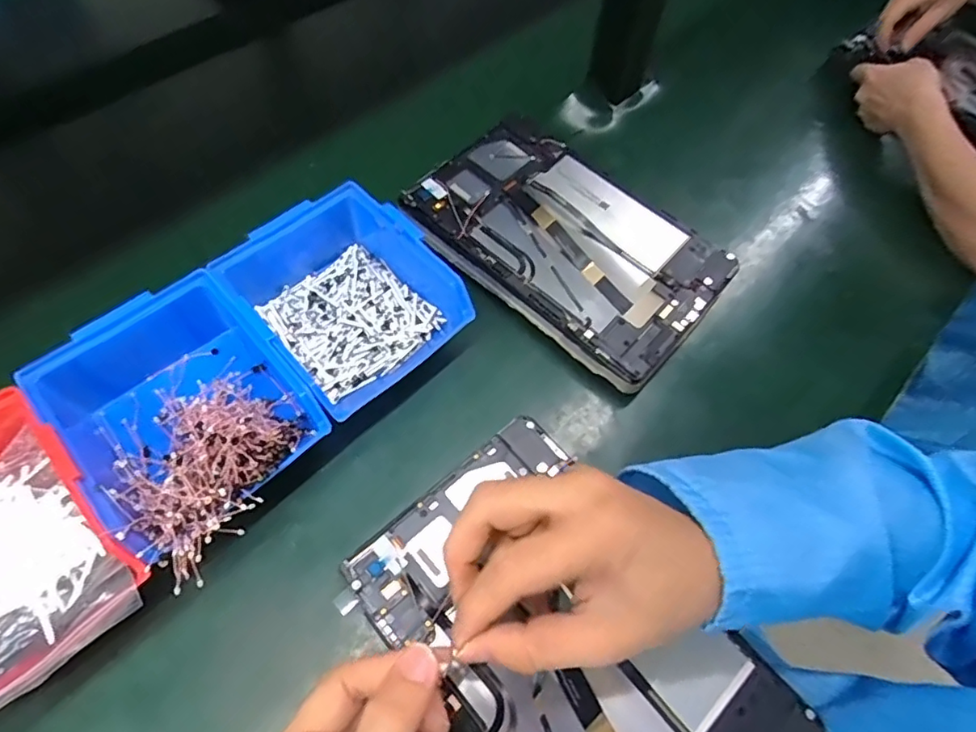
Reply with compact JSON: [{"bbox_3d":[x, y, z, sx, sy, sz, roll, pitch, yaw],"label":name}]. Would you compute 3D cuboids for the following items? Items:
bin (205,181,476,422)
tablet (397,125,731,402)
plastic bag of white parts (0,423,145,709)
[{"bbox_3d":[-0.106,-0.053,0.397,0.122,0.061,0.155,-39,71,-22],"label":"bin"},{"bbox_3d":[0.064,-0.106,0.454,0.243,0.018,0.152,40,68,16],"label":"tablet"},{"bbox_3d":[-0.258,0.106,0.298,0.095,0.024,0.139,-37,70,-21],"label":"plastic bag of white parts"}]

